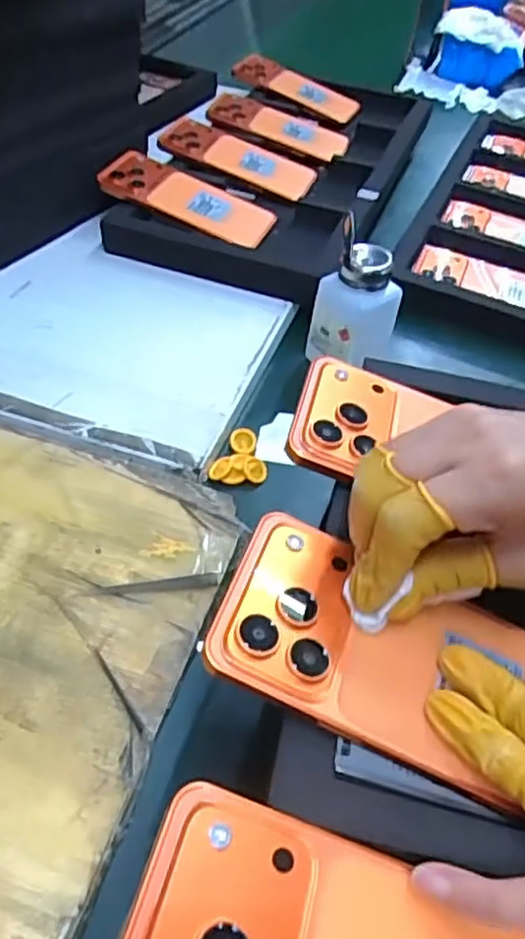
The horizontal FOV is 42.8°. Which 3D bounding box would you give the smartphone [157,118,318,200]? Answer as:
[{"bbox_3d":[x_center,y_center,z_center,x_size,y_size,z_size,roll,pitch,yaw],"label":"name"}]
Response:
[{"bbox_3d":[-0.024,-0.340,0.731,0.166,0.016,0.083,17,48,-8],"label":"smartphone"}]

